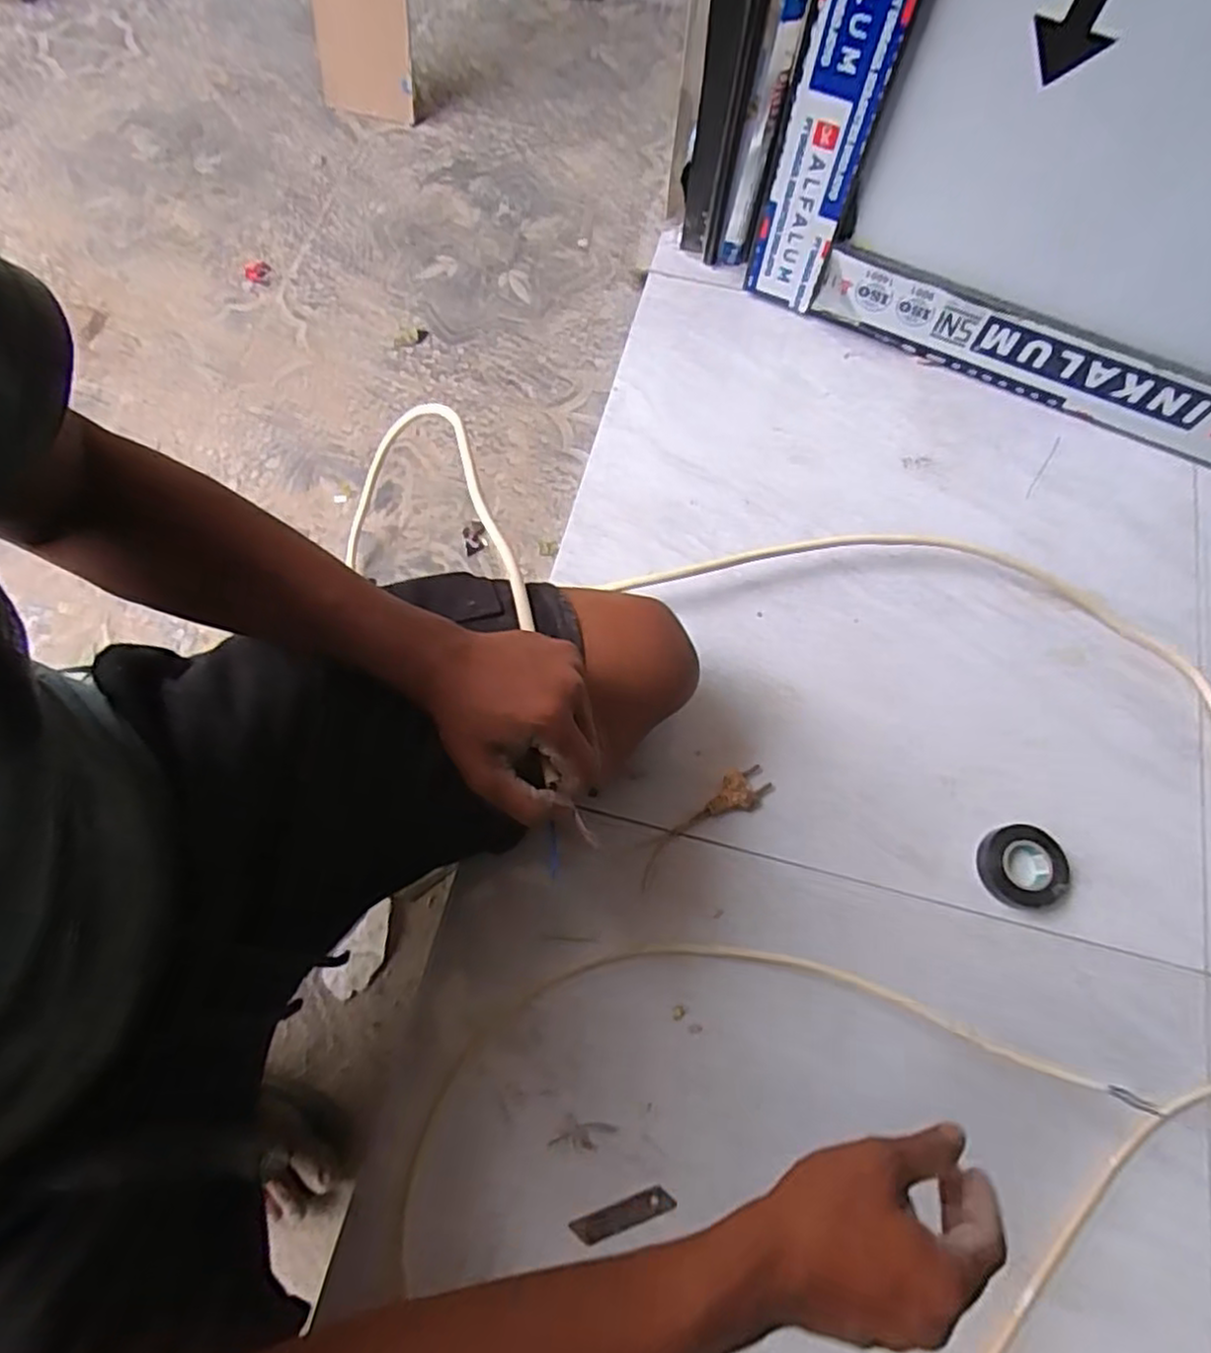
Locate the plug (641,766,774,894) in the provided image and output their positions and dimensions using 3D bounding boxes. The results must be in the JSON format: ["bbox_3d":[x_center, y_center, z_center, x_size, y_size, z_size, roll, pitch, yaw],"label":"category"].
[{"bbox_3d":[0.080,0.122,0.595,0.139,0.010,0.035,-35,75,-13],"label":"plug"}]

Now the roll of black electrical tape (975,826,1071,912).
[{"bbox_3d":[0.338,0.154,0.581,0.064,0.014,0.063,1,70,-2],"label":"roll of black electrical tape"}]

